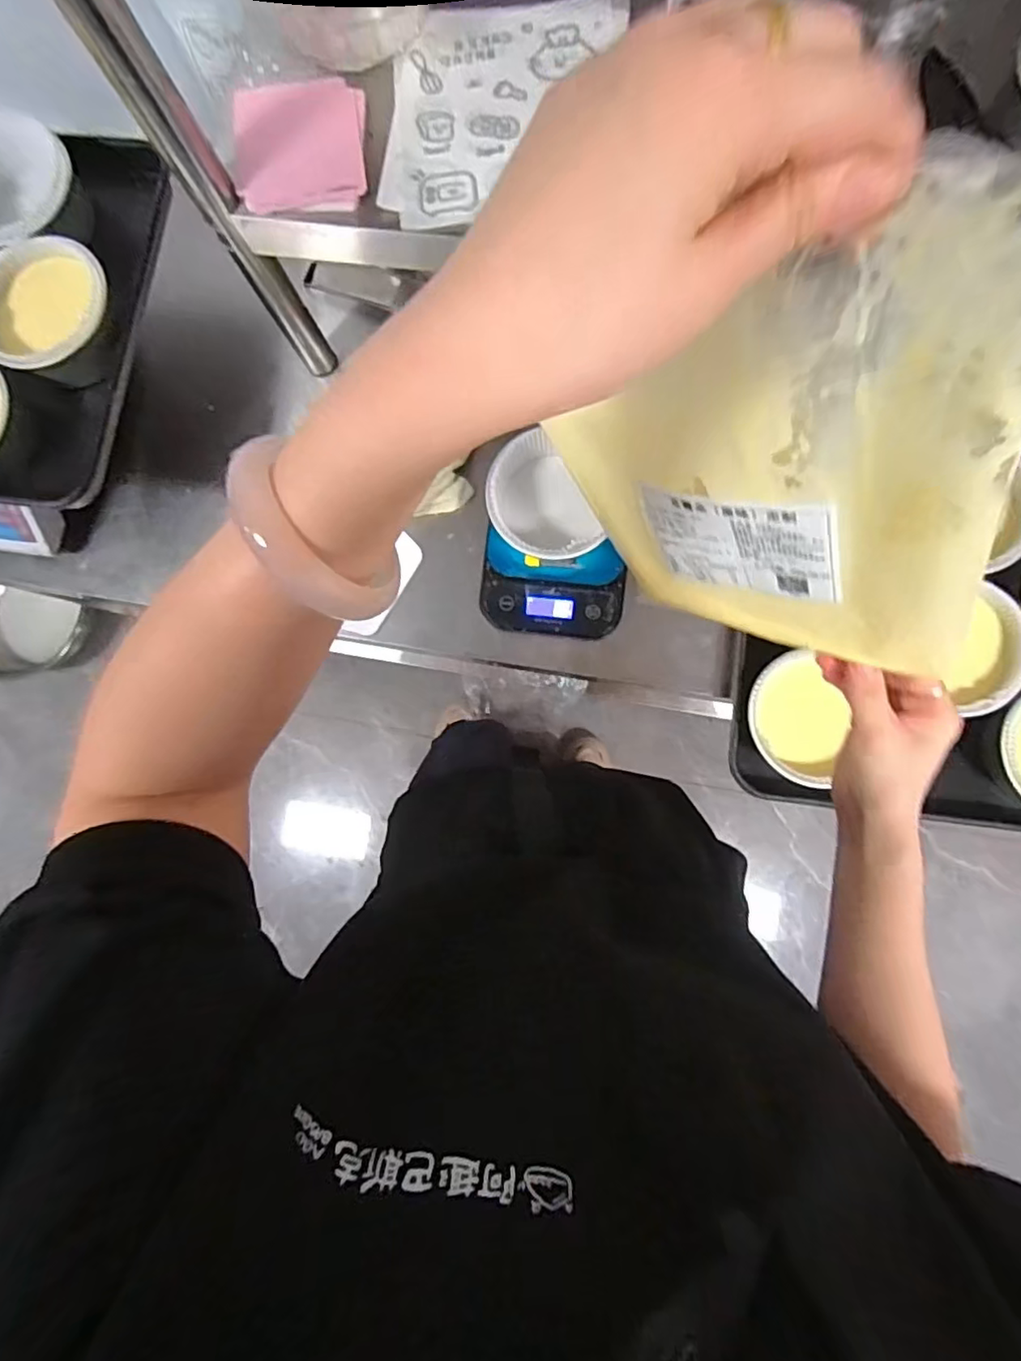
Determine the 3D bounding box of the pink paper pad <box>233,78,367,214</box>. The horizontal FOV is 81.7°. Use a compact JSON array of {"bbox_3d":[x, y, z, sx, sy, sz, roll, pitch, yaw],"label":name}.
[{"bbox_3d":[-0.172,-0.438,0.483,0.104,0.008,0.095,-2,94,-3],"label":"pink paper pad"}]

